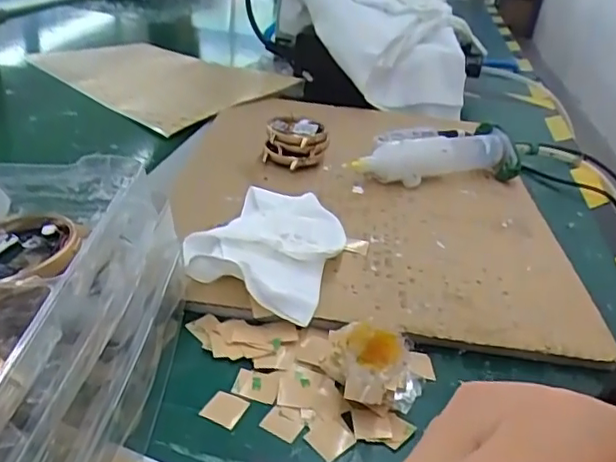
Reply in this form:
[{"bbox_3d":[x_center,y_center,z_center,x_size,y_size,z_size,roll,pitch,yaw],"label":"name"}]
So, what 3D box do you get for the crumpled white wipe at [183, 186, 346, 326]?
[{"bbox_3d":[-0.020,0.007,0.326,0.075,0.021,0.103,15,30,14],"label":"crumpled white wipe"}]

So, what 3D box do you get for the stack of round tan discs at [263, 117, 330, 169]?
[{"bbox_3d":[-0.010,-0.063,0.436,0.044,0.031,0.039,4,29,-7],"label":"stack of round tan discs"}]

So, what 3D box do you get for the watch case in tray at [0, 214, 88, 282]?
[{"bbox_3d":[-0.103,0.005,0.209,0.045,0.012,0.042,-4,31,-20],"label":"watch case in tray"}]

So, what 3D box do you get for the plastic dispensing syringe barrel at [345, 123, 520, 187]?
[{"bbox_3d":[0.093,-0.054,0.442,0.132,0.032,0.033,-5,31,-21],"label":"plastic dispensing syringe barrel"}]

